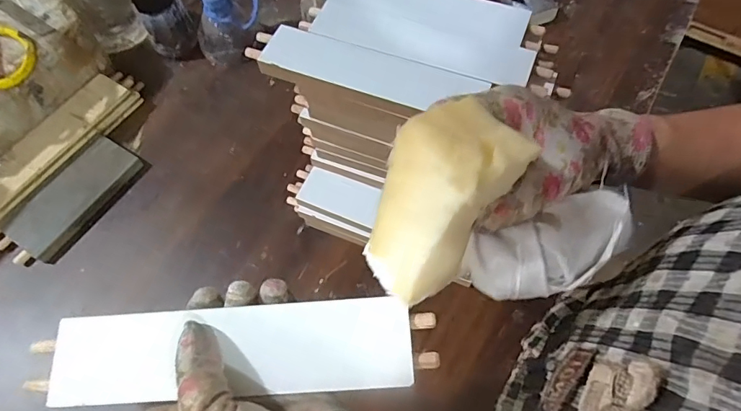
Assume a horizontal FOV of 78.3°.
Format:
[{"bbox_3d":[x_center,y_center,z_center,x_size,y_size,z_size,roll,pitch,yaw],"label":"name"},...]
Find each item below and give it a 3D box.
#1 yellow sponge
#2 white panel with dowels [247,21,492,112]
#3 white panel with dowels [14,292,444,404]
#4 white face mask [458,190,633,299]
[{"bbox_3d":[0.029,0.003,0.228,0.052,0.101,0.036,35,34,17],"label":"yellow sponge"},{"bbox_3d":[-0.009,-0.114,0.388,0.196,0.012,0.046,20,66,11],"label":"white panel with dowels"},{"bbox_3d":[-0.072,0.076,0.243,0.208,0.009,0.046,-4,63,2],"label":"white panel with dowels"},{"bbox_3d":[0.095,0.024,0.243,0.088,0.022,0.039,-22,64,4],"label":"white face mask"}]

